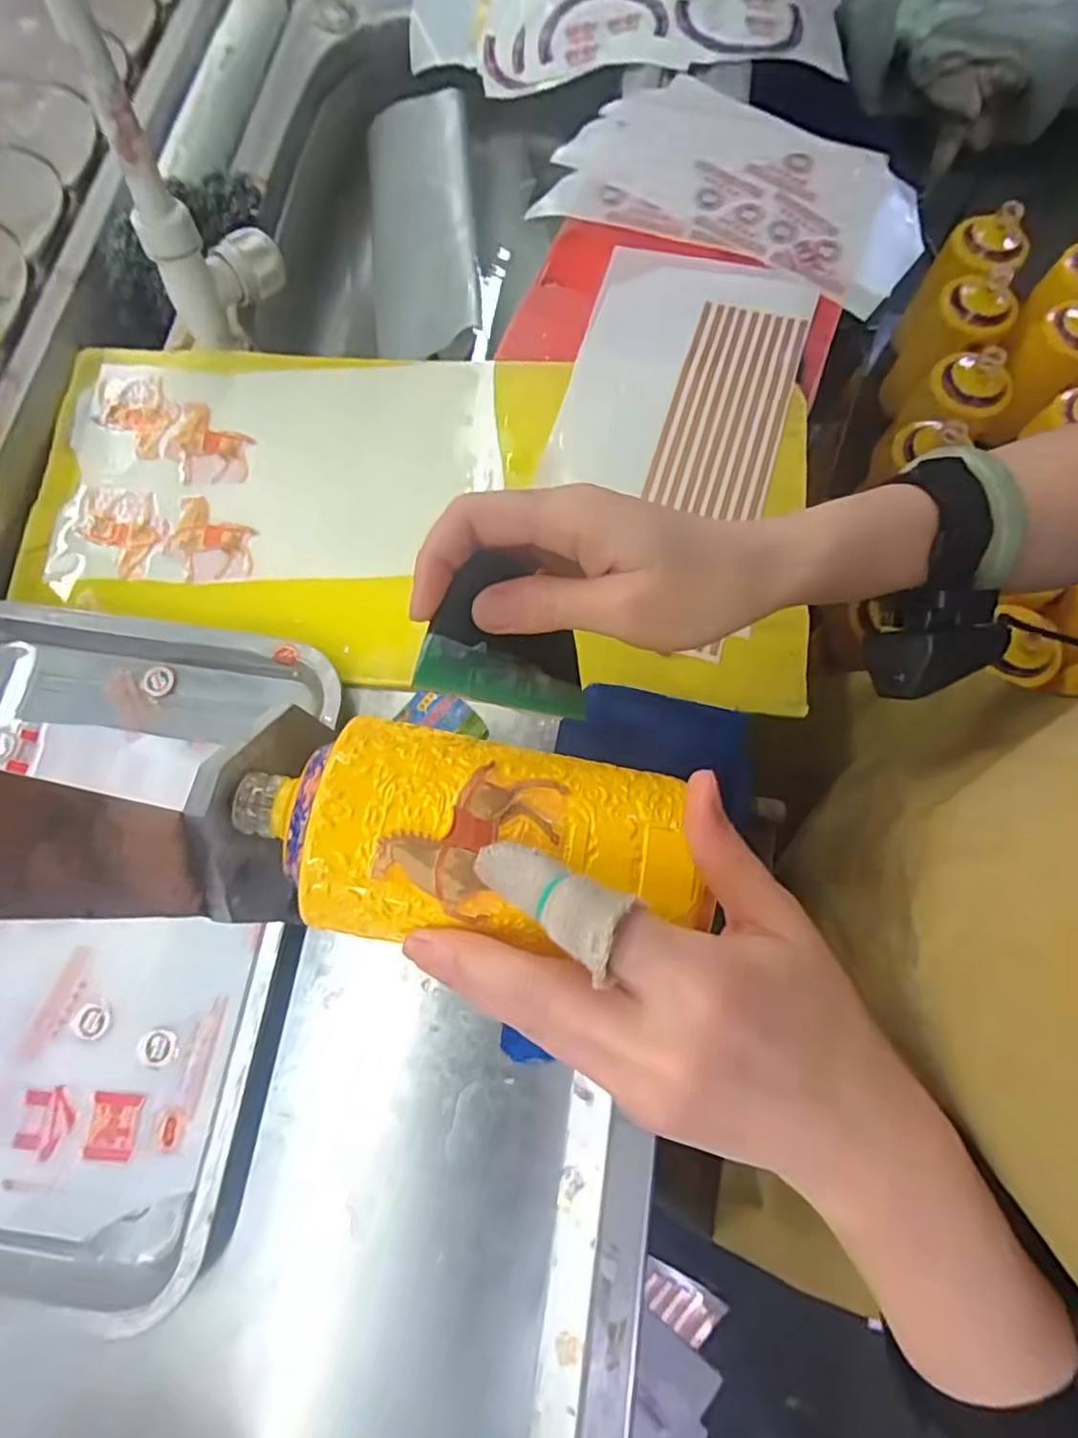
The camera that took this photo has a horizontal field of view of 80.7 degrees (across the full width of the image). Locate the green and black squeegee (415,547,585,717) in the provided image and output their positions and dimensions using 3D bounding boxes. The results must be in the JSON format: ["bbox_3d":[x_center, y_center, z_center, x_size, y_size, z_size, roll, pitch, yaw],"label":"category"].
[{"bbox_3d":[-0.009,-0.037,0.264,0.085,0.008,0.062,10,86,-43],"label":"green and black squeegee"}]

